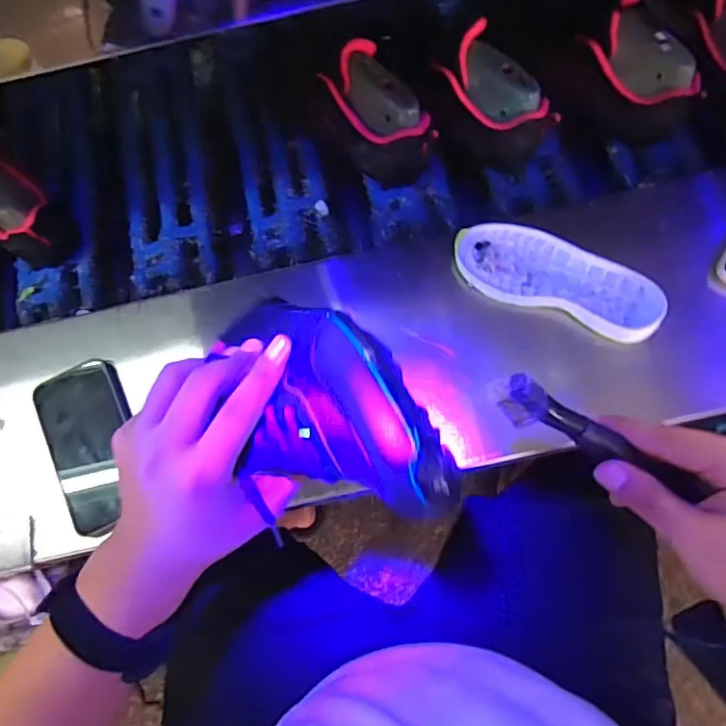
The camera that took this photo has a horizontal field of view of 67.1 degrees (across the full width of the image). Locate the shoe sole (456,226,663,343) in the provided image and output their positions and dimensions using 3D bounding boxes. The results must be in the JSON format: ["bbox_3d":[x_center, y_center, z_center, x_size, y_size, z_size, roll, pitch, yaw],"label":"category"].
[{"bbox_3d":[0.190,-0.085,0.536,0.199,0.023,0.078,24,80,6],"label":"shoe sole"}]

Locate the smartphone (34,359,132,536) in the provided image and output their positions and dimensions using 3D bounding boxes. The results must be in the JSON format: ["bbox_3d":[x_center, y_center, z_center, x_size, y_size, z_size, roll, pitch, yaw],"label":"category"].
[{"bbox_3d":[-0.264,0.081,0.535,0.080,0.012,0.159,-22,79,-3],"label":"smartphone"}]

